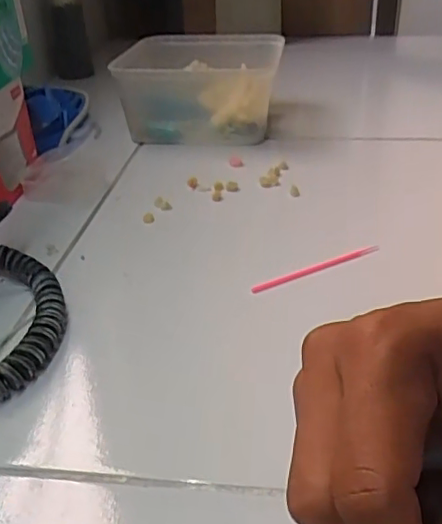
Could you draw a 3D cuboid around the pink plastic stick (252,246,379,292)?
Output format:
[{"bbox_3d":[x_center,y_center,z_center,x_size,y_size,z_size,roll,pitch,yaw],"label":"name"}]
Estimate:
[{"bbox_3d":[0.062,0.003,0.361,0.098,0.007,0.005,-18,35,-23],"label":"pink plastic stick"}]

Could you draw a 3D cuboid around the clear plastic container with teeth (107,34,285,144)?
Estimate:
[{"bbox_3d":[-0.013,-0.196,0.635,0.139,0.079,0.201,5,33,11],"label":"clear plastic container with teeth"}]

